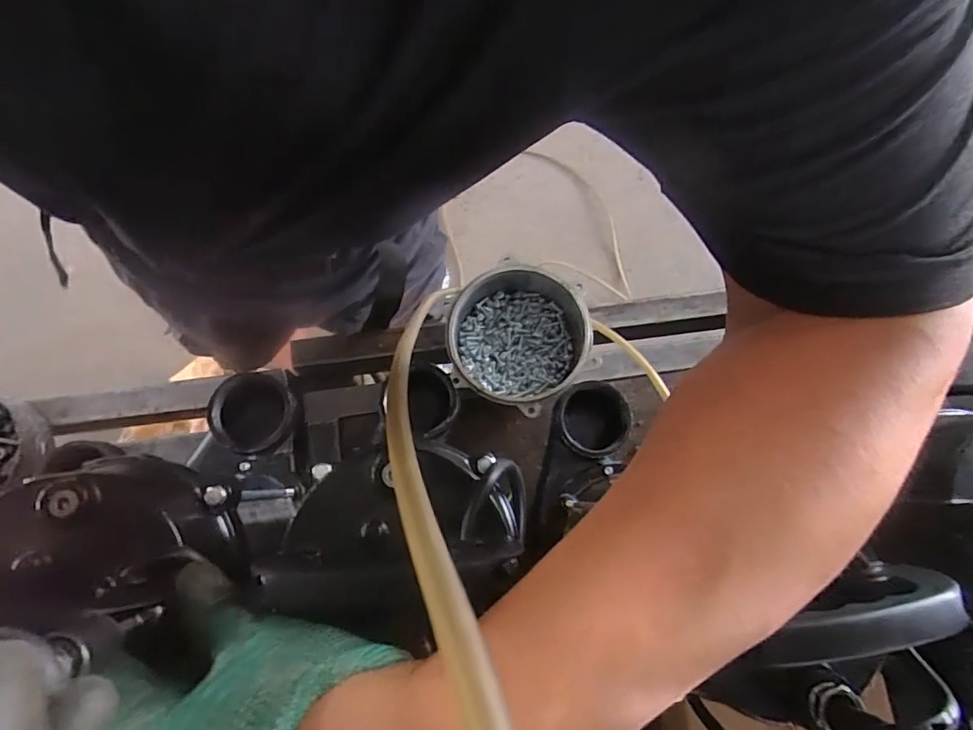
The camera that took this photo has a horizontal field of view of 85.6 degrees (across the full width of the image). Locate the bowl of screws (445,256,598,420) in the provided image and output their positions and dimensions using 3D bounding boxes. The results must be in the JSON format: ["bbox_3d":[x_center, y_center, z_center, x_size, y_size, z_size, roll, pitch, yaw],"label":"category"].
[{"bbox_3d":[0.036,-0.030,0.578,0.145,0.073,0.148,0,76,-2],"label":"bowl of screws"}]

